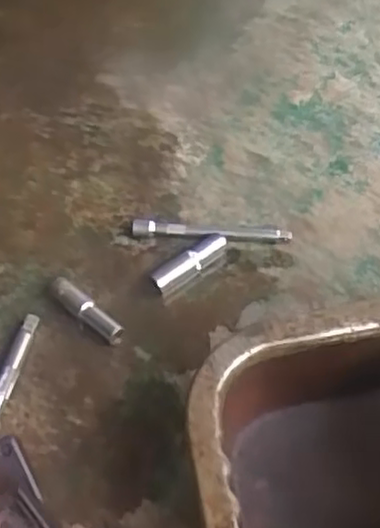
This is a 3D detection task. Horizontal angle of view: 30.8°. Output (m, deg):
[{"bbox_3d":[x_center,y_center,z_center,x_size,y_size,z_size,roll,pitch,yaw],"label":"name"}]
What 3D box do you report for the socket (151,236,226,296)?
[{"bbox_3d":[-0.001,0.001,0.641,0.080,0.022,0.018,-36,59,-20],"label":"socket"}]

